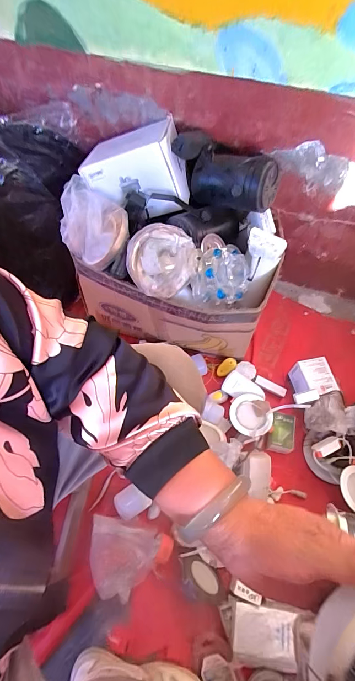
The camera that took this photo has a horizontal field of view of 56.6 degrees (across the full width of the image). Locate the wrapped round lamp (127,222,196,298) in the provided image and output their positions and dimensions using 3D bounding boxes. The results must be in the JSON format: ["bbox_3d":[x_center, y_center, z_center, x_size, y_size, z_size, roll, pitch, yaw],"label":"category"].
[{"bbox_3d":[-0.032,-0.157,0.655,0.126,0.083,0.107,-34,68,-16],"label":"wrapped round lamp"}]

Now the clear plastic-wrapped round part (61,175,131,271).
[{"bbox_3d":[-0.168,-0.229,0.663,0.128,0.133,0.130,0,63,0],"label":"clear plastic-wrapped round part"}]

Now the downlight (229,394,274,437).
[{"bbox_3d":[0.175,0.179,0.792,0.093,0.034,0.099,0,63,0],"label":"downlight"}]

